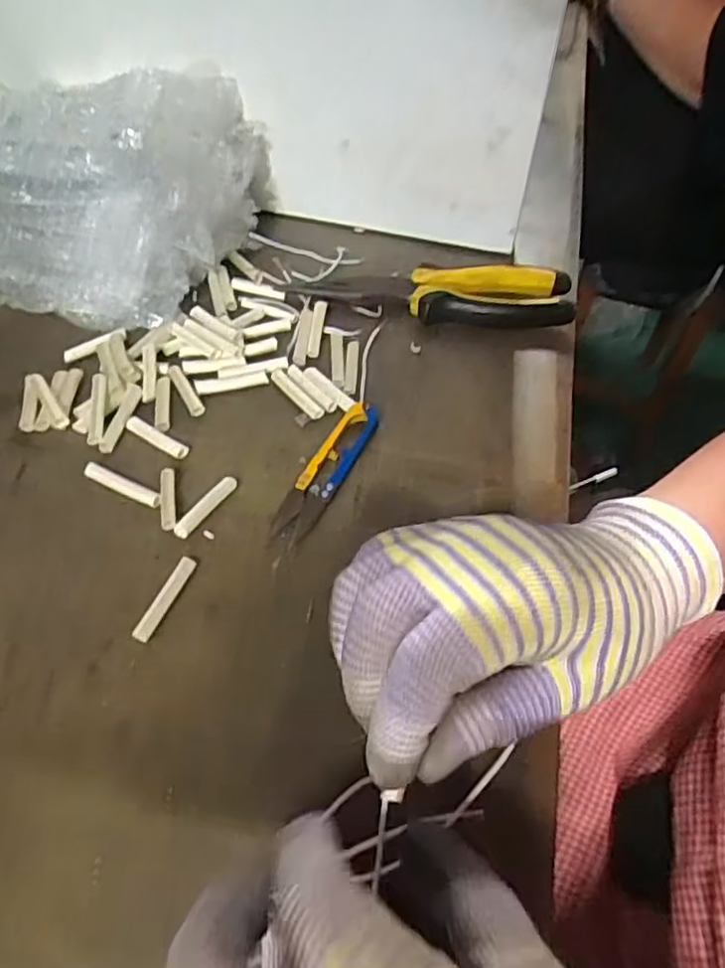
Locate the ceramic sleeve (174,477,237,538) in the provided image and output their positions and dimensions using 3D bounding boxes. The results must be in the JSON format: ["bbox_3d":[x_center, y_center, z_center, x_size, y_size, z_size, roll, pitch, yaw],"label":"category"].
[{"bbox_3d":[-0.082,0.011,0.343,0.009,0.006,0.042,32,61,19],"label":"ceramic sleeve"}]

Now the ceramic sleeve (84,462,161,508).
[{"bbox_3d":[-0.128,0.000,0.350,0.047,0.005,0.009,22,58,13],"label":"ceramic sleeve"}]

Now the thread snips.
[{"bbox_3d":[-0.019,-0.009,0.354,0.023,0.011,0.093,25,59,15],"label":"thread snips"}]

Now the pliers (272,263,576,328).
[{"bbox_3d":[0.045,-0.121,0.429,0.181,0.022,0.044,0,56,-1],"label":"pliers"}]

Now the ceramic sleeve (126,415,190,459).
[{"bbox_3d":[-0.115,-0.027,0.368,0.040,0.006,0.008,29,60,17],"label":"ceramic sleeve"}]

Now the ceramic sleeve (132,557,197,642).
[{"bbox_3d":[-0.094,0.054,0.312,0.008,0.004,0.045,22,58,13],"label":"ceramic sleeve"}]

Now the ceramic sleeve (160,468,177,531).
[{"bbox_3d":[-0.102,0.007,0.345,0.008,0.005,0.036,-9,56,-8],"label":"ceramic sleeve"}]

